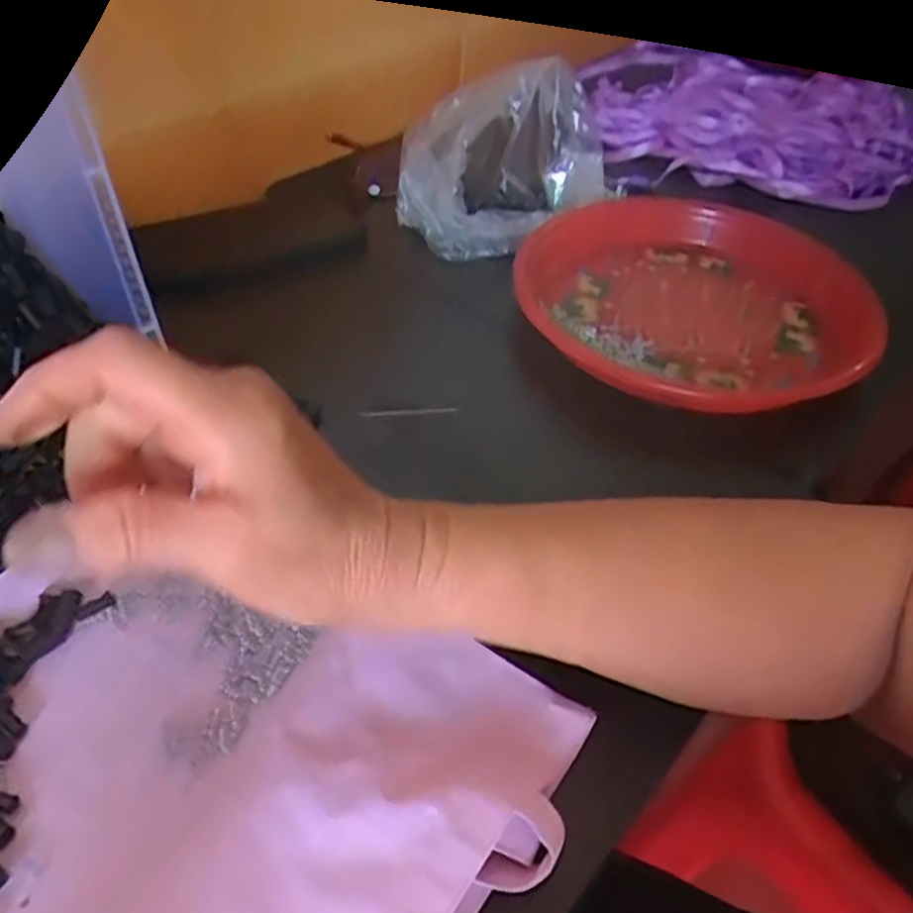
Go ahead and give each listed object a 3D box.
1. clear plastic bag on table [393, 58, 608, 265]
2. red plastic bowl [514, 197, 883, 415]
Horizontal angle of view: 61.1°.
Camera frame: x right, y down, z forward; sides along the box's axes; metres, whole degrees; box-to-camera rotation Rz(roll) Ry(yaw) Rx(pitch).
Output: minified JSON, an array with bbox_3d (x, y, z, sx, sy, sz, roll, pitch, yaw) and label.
[{"bbox_3d":[0.029,-0.217,0.564,0.152,0.105,0.072,-21,49,-24],"label":"clear plastic bag on table"},{"bbox_3d":[0.161,-0.108,0.528,0.224,0.053,0.224,2,44,-2],"label":"red plastic bowl"}]

